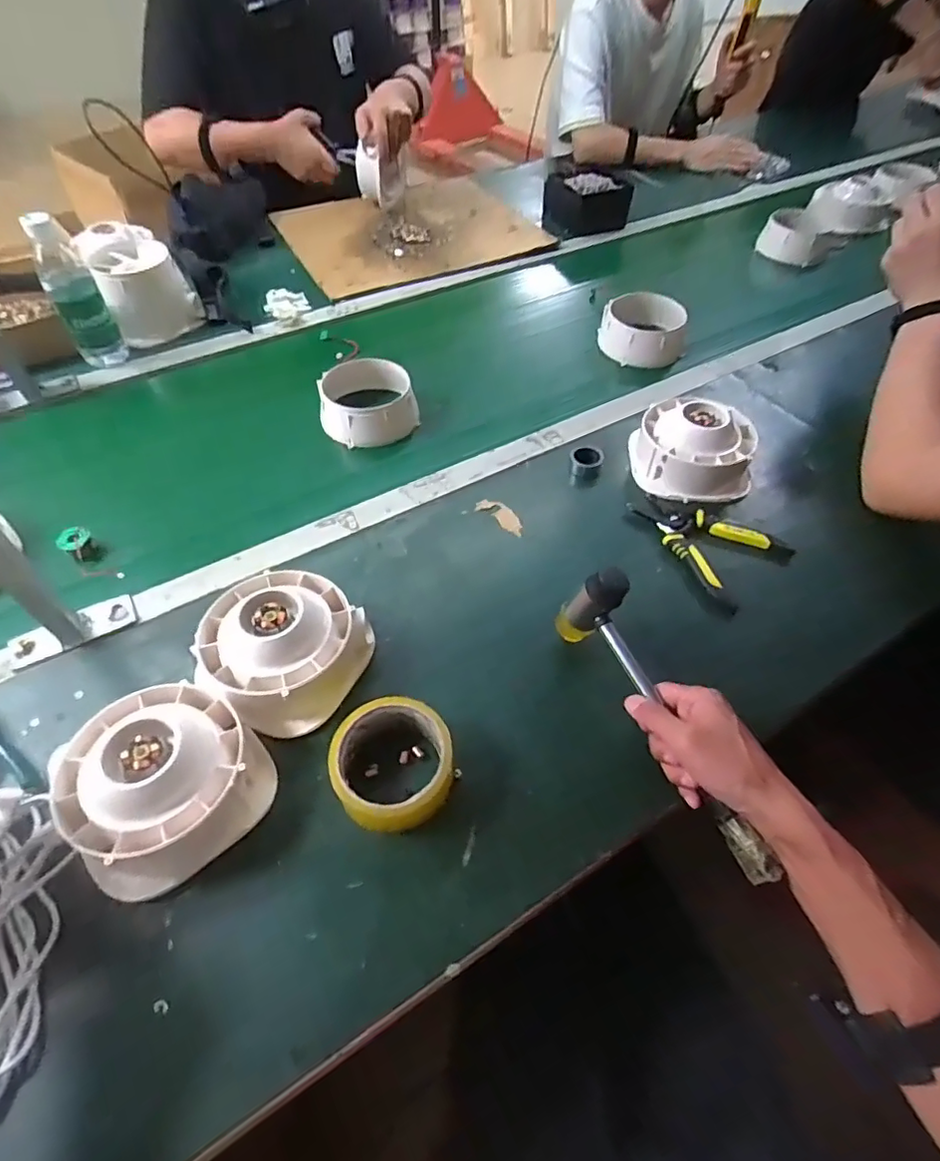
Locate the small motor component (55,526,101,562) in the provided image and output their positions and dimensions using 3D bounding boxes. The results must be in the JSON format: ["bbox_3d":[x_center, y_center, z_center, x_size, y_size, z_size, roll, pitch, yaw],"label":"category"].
[{"bbox_3d":[-0.414,-0.036,0.605,0.030,0.030,0.027,-27,57,-20],"label":"small motor component"}]

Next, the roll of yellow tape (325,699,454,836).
[{"bbox_3d":[-0.060,0.144,0.448,0.090,0.047,0.090,0,52,0],"label":"roll of yellow tape"}]

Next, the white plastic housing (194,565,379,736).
[{"bbox_3d":[-0.165,0.053,0.499,0.133,0.061,0.126,0,52,0],"label":"white plastic housing"}]

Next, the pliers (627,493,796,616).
[{"bbox_3d":[0.244,-0.048,0.602,0.110,0.026,0.154,-33,59,-23],"label":"pliers"}]

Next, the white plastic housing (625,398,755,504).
[{"bbox_3d":[0.256,-0.154,0.659,0.130,0.071,0.127,-1,52,1],"label":"white plastic housing"}]

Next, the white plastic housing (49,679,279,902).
[{"bbox_3d":[-0.229,0.144,0.423,0.128,0.066,0.134,0,52,0],"label":"white plastic housing"}]

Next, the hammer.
[{"bbox_3d":[0.151,0.113,0.458,0.040,0.079,0.248,-21,68,-17],"label":"hammer"}]

